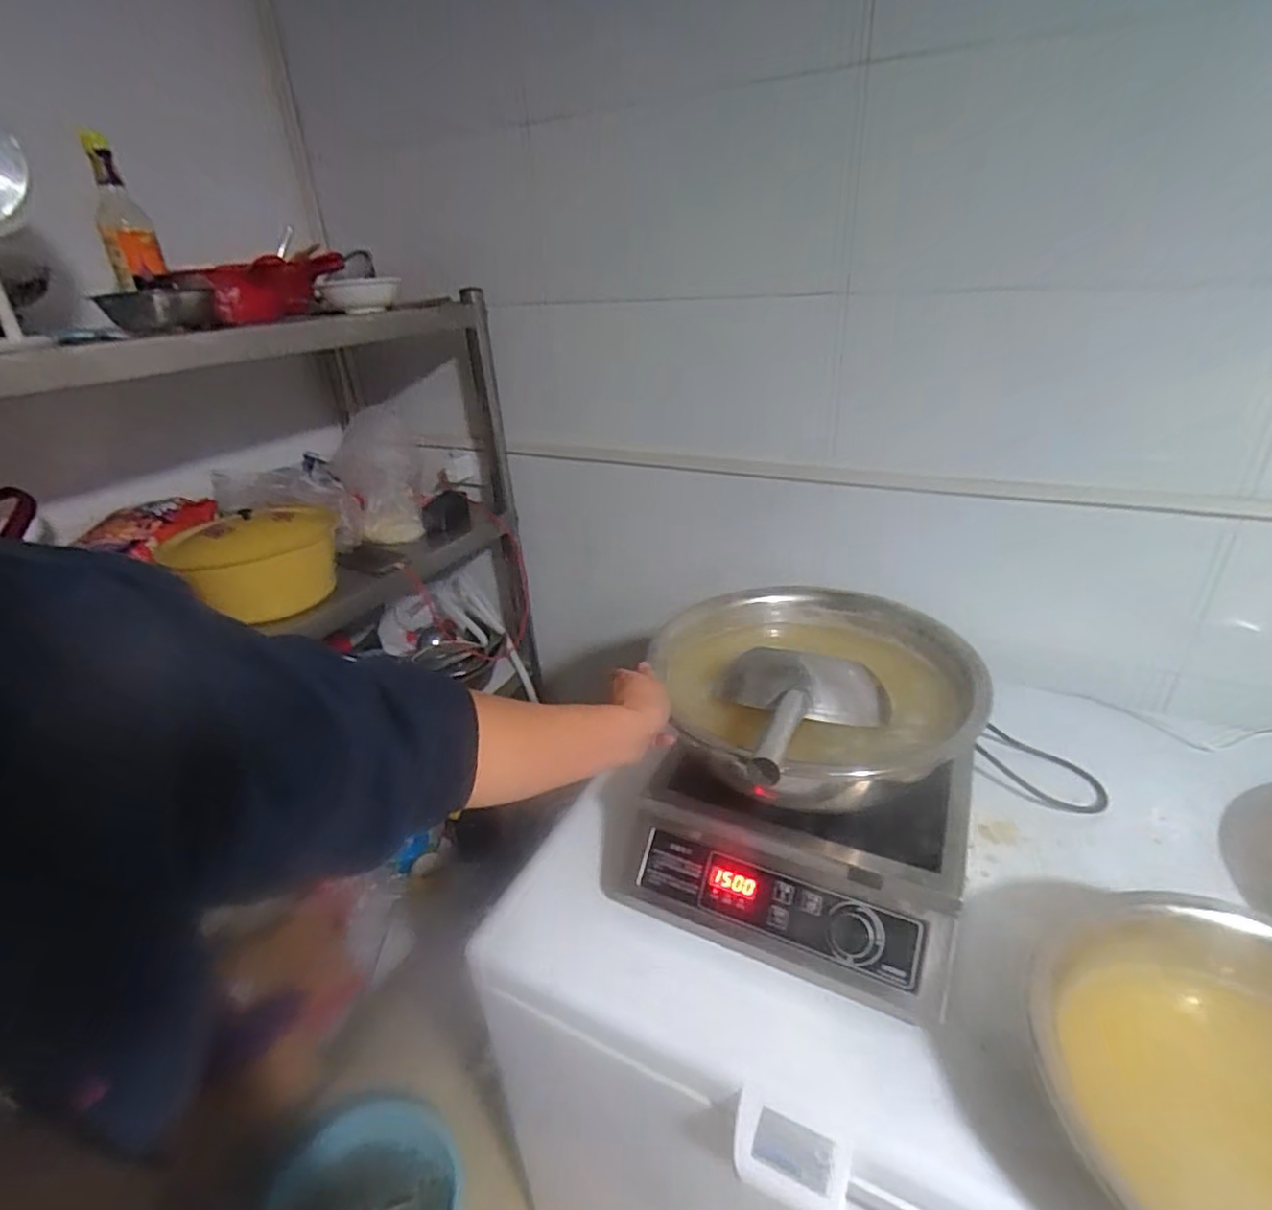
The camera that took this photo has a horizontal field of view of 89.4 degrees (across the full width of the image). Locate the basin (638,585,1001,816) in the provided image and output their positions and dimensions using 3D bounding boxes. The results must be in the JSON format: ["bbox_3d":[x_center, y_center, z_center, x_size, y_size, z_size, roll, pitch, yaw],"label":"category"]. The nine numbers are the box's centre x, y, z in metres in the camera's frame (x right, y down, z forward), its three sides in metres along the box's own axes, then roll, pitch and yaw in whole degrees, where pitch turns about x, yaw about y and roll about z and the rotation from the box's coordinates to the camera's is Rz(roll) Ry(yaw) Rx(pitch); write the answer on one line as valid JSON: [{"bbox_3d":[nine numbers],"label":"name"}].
[{"bbox_3d":[0.218,0.093,0.792,0.354,0.121,0.377,-6,27,3],"label":"basin"}]

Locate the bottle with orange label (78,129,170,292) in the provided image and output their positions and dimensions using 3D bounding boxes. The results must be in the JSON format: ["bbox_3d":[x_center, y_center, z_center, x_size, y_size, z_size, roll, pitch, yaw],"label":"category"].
[{"bbox_3d":[-0.726,-0.547,0.901,0.076,0.179,0.059,15,34,37],"label":"bottle with orange label"}]

